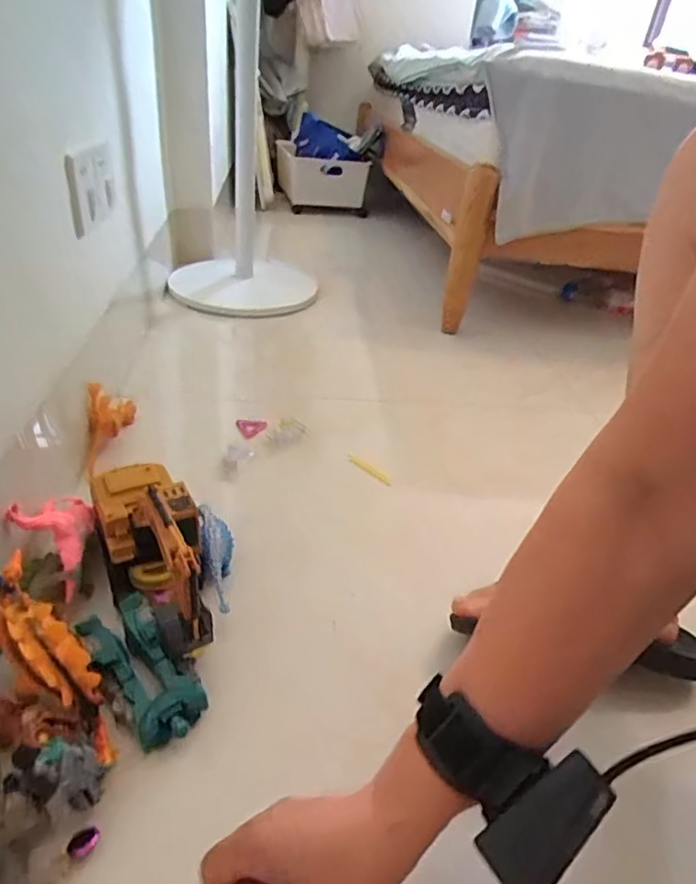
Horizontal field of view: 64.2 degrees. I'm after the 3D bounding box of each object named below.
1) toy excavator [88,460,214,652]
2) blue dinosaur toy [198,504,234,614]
[{"bbox_3d":[-0.177,0.092,0.508,0.078,0.138,0.214,-11,38,-25],"label":"toy excavator"},{"bbox_3d":[-0.134,0.119,0.572,0.032,0.043,0.135,-4,35,-16],"label":"blue dinosaur toy"}]

